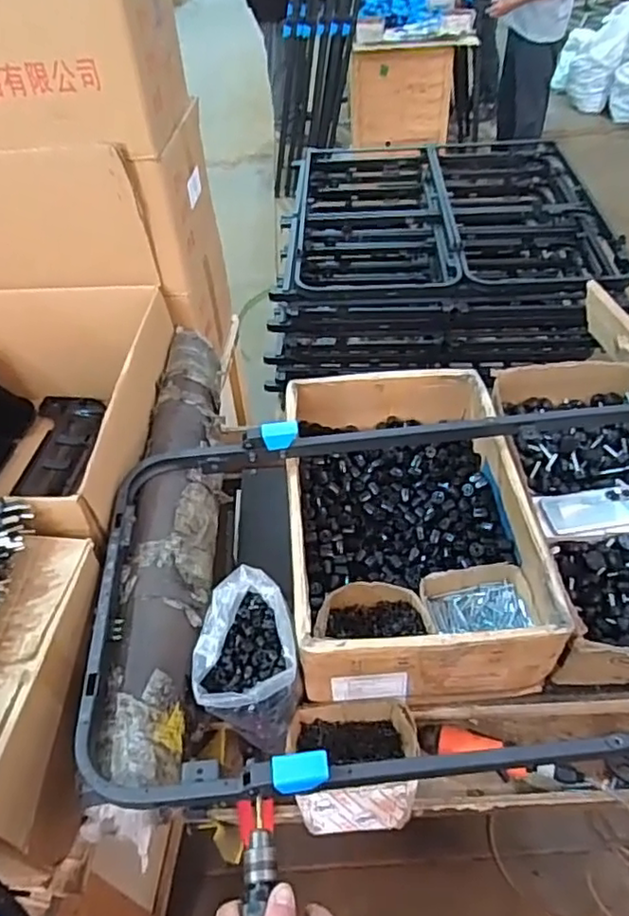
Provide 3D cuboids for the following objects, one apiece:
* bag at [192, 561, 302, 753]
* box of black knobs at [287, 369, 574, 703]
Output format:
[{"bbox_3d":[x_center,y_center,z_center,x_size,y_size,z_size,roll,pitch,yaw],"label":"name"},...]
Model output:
[{"bbox_3d":[-0.081,0.267,0.841,0.126,0.141,0.185,4,47,8],"label":"bag"},{"bbox_3d":[0.143,0.085,0.988,0.352,0.140,0.539,-5,47,0],"label":"box of black knobs"}]

